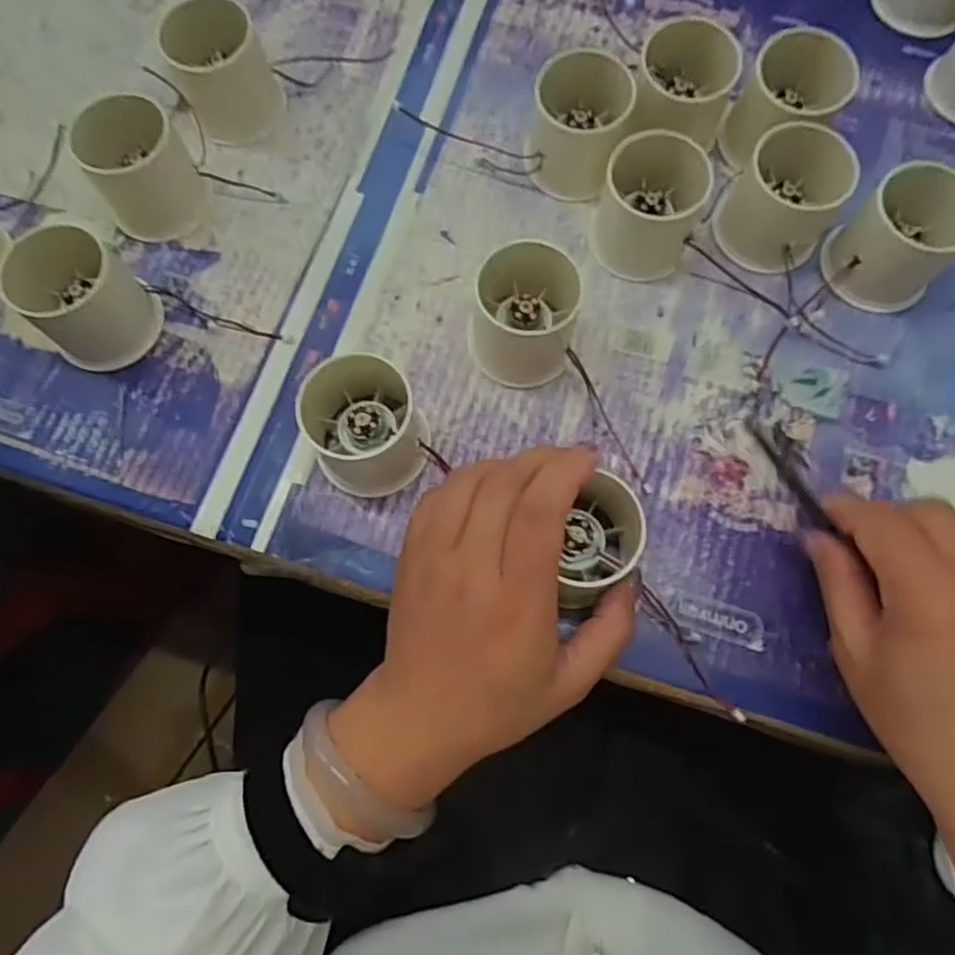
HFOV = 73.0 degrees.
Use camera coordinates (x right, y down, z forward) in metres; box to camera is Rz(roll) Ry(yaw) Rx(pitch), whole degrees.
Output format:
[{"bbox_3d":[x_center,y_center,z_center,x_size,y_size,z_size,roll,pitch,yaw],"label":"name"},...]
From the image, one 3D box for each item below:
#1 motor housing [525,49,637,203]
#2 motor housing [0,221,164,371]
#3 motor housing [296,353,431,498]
[{"bbox_3d":[0.055,-0.195,0.353,0.050,0.044,0.062,18,75,6],"label":"motor housing"},{"bbox_3d":[-0.195,-0.088,0.321,0.044,0.053,0.052,34,77,9],"label":"motor housing"},{"bbox_3d":[-0.053,-0.025,0.306,0.054,0.047,0.058,0,74,1],"label":"motor housing"}]

